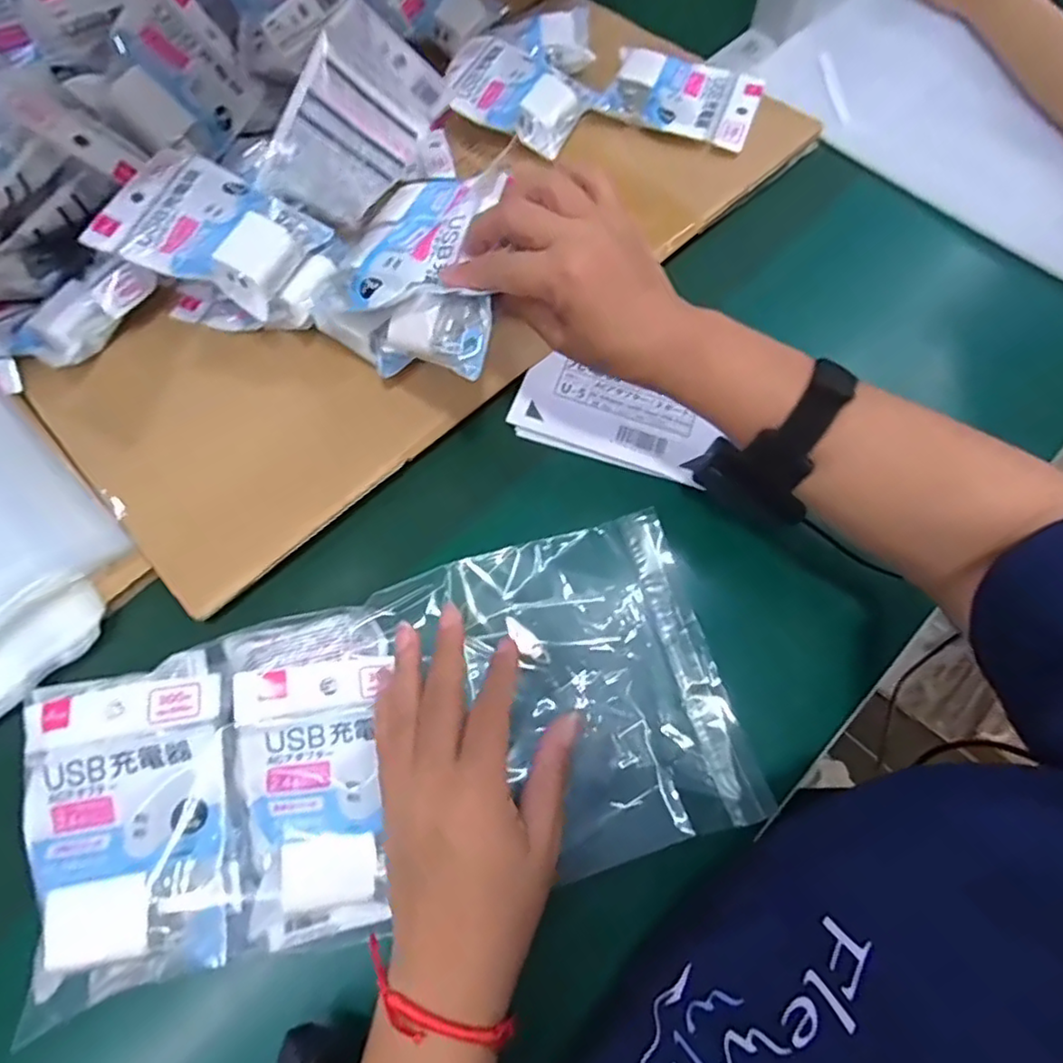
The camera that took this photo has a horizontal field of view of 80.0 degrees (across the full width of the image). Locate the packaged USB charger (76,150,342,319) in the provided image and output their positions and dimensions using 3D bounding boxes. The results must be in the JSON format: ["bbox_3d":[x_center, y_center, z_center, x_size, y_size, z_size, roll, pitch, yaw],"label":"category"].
[{"bbox_3d":[-0.225,-0.210,0.443,0.132,0.031,0.097,24,70,10],"label":"packaged USB charger"}]

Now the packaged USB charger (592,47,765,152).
[{"bbox_3d":[0.134,-0.387,0.557,0.130,0.021,0.094,21,69,9],"label":"packaged USB charger"}]

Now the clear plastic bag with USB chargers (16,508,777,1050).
[{"bbox_3d":[-0.065,0.120,0.360,0.367,0.049,0.185,-12,67,-17],"label":"clear plastic bag with USB chargers"}]

